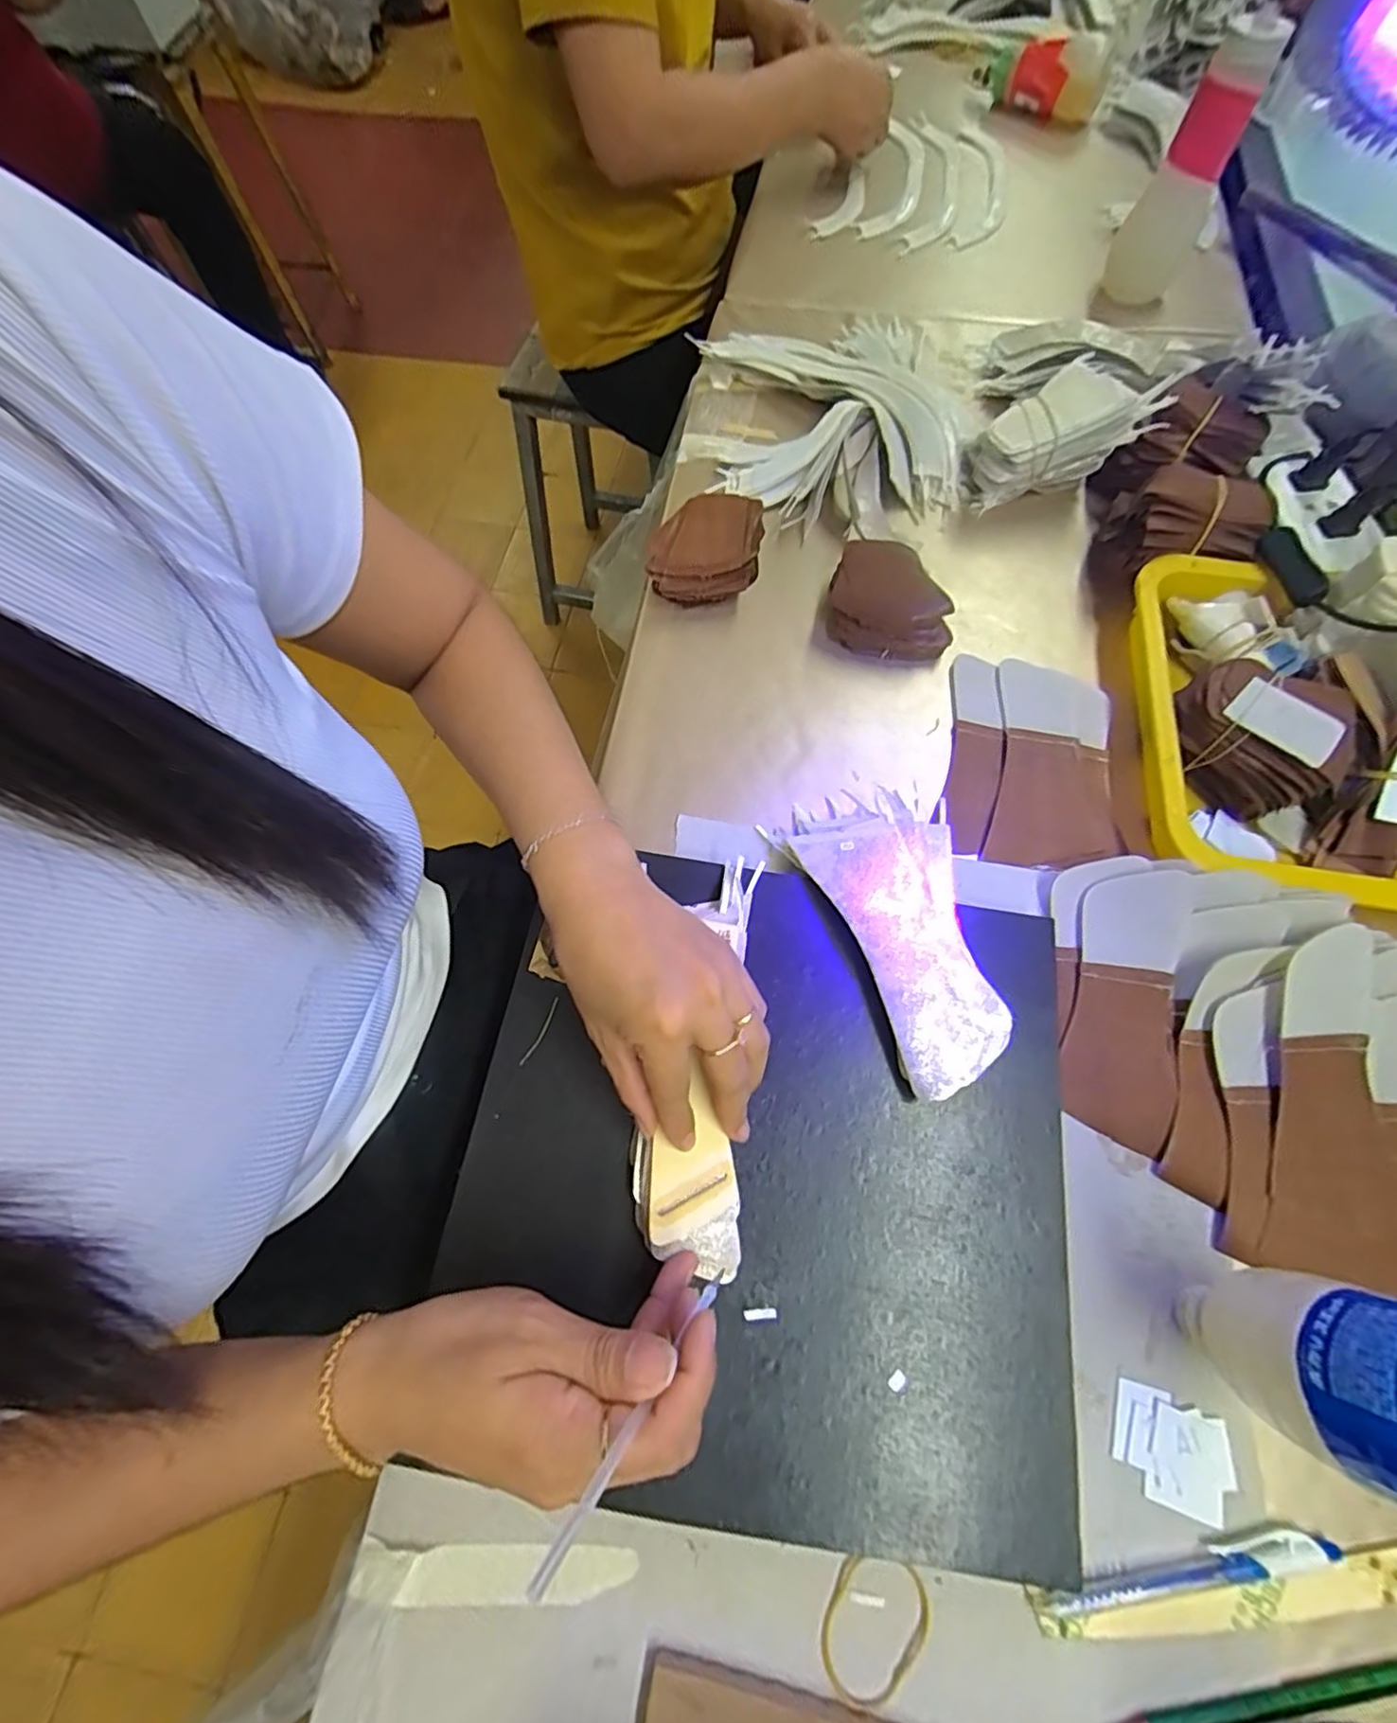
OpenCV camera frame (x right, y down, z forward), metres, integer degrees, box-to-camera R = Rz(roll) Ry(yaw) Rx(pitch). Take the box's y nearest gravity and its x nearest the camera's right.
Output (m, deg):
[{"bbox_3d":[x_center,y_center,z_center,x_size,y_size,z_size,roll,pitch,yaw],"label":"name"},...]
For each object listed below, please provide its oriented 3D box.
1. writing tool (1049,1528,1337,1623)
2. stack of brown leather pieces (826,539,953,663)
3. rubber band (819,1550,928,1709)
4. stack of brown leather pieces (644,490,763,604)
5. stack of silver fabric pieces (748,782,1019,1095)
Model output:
[{"bbox_3d":[0.220,0.315,0.277,0.128,0.007,0.014,-12,69,-3],"label":"writing tool"},{"bbox_3d":[0.146,-0.198,0.476,0.090,0.041,0.086,16,70,7],"label":"stack of brown leather pieces"},{"bbox_3d":[0.076,0.333,0.274,0.052,0.004,0.040,-40,73,-13],"label":"rubber band"},{"bbox_3d":[0.006,-0.245,0.497,0.084,0.040,0.094,6,69,4],"label":"stack of brown leather pieces"},{"bbox_3d":[0.122,0.034,0.375,0.090,0.047,0.181,-21,69,-7],"label":"stack of silver fabric pieces"}]

